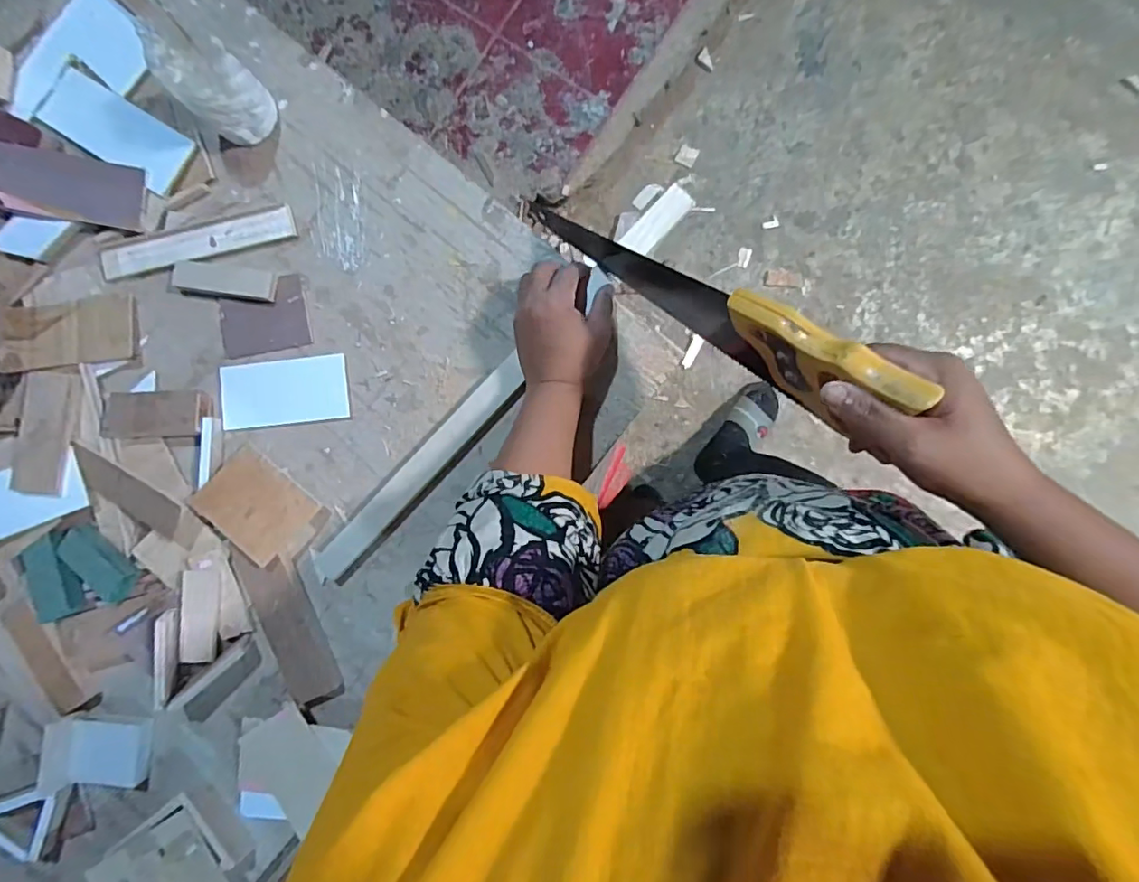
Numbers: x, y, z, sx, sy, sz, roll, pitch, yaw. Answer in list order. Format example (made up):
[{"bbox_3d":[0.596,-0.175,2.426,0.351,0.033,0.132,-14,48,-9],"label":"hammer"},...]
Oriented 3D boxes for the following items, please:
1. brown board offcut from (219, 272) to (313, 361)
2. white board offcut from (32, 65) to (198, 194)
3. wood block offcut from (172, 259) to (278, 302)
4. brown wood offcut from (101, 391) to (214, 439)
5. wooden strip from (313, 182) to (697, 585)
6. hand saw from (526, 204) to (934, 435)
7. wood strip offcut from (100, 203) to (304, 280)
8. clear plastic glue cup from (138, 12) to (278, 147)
[{"bbox_3d":[-0.313,-0.127,0.552,0.095,0.005,0.070,-10,87,1],"label":"brown board offcut"},{"bbox_3d":[-0.468,-0.320,0.558,0.169,0.008,0.064,32,88,2],"label":"white board offcut"},{"bbox_3d":[-0.348,-0.161,0.548,0.107,0.008,0.031,8,88,1],"label":"wood block offcut"},{"bbox_3d":[-0.416,-0.027,0.547,0.108,0.016,0.046,-2,87,1],"label":"brown wood offcut"},{"bbox_3d":[-0.068,-0.052,0.526,0.038,0.010,0.504,44,93,3],"label":"wooden strip"},{"bbox_3d":[0.094,-0.126,0.461,0.032,0.084,0.436,-41,44,-1],"label":"hand saw"},{"bbox_3d":[-0.381,-0.202,0.555,0.201,0.006,0.041,-14,87,0],"label":"wood strip offcut"},{"bbox_3d":[-0.339,-0.339,0.514,0.077,0.094,0.065,43,91,2],"label":"clear plastic glue cup"}]

